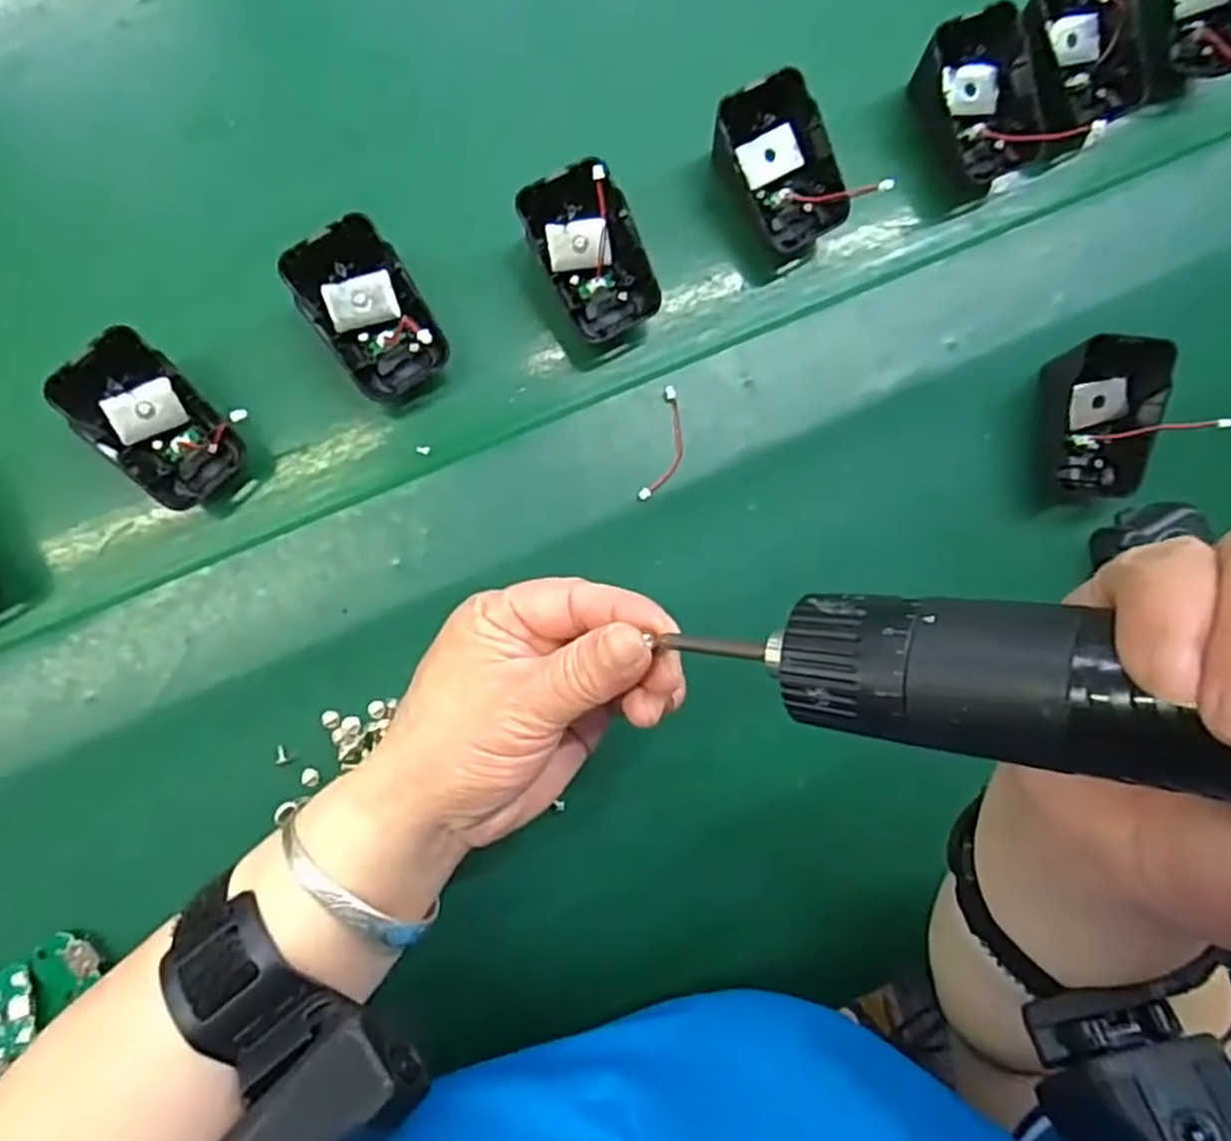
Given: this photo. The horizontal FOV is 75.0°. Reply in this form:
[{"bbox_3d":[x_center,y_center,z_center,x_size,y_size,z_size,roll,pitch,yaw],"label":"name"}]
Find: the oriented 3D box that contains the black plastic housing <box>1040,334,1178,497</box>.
[{"bbox_3d":[0.220,-0.068,0.364,0.048,0.041,0.065,-4,92,-5],"label":"black plastic housing"}]

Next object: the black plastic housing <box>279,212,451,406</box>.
[{"bbox_3d":[-0.105,-0.110,0.346,0.047,0.038,0.067,-31,92,-5],"label":"black plastic housing"}]

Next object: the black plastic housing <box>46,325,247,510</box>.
[{"bbox_3d":[-0.193,-0.063,0.336,0.045,0.019,0.068,-41,120,-7],"label":"black plastic housing"}]

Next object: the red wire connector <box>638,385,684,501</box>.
[{"bbox_3d":[0.024,-0.056,0.362,0.015,0.004,0.054,15,90,-5],"label":"red wire connector"}]

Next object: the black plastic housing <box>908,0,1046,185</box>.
[{"bbox_3d":[0.168,-0.216,0.376,0.048,0.043,0.065,-20,91,-5],"label":"black plastic housing"}]

